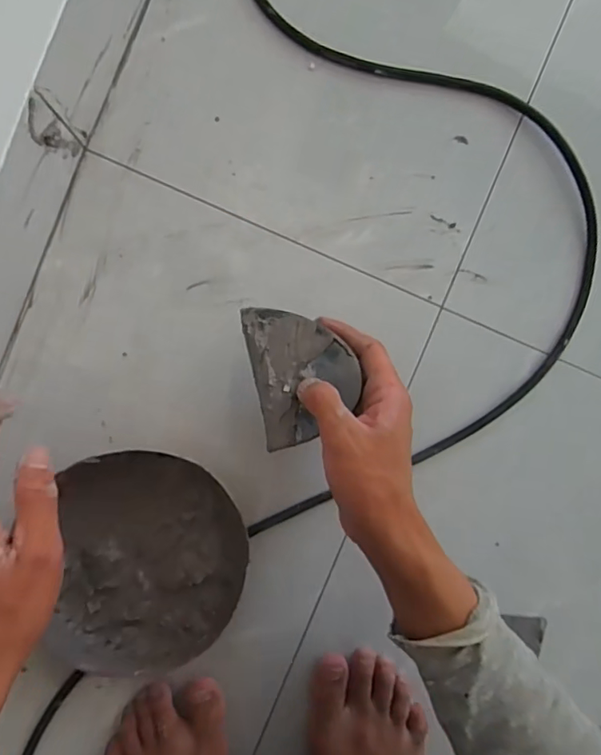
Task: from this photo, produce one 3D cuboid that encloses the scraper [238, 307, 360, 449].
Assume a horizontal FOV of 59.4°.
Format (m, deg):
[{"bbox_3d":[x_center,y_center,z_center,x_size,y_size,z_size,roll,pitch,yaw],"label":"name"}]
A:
[{"bbox_3d":[0.002,-0.005,0.366,0.070,0.006,0.095,-12,90,1],"label":"scraper"}]

